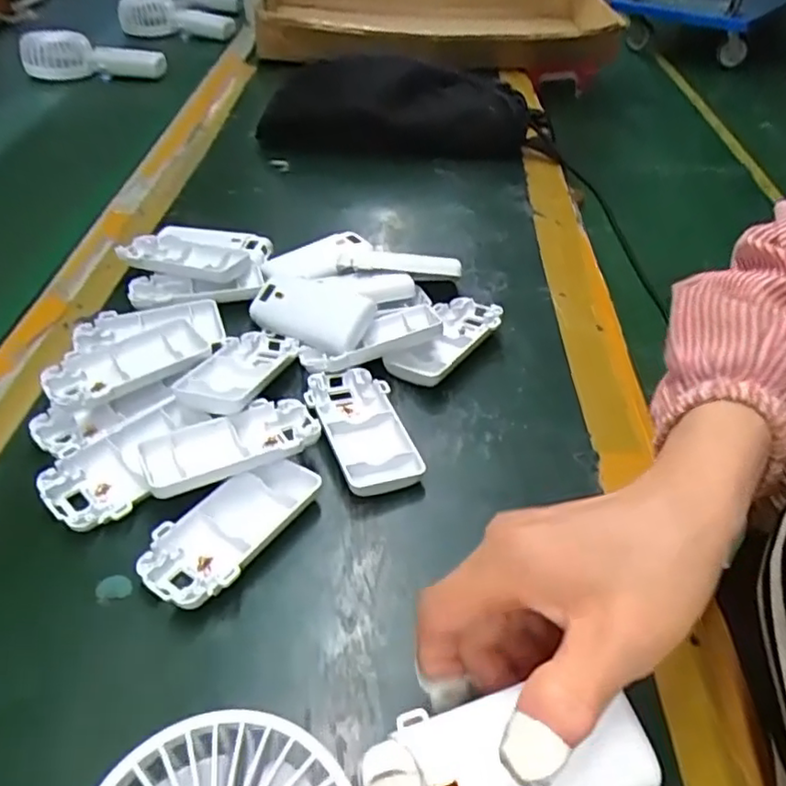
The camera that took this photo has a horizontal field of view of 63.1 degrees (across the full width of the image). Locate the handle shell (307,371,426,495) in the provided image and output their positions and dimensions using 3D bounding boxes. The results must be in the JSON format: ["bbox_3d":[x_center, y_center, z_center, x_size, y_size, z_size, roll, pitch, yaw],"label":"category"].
[{"bbox_3d":[-0.018,0.021,0.381,0.049,0.015,0.094,-12,46,-15],"label":"handle shell"}]

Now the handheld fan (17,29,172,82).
[{"bbox_3d":[-0.405,-0.459,0.870,0.180,0.059,0.032,-8,45,-12],"label":"handheld fan"}]

